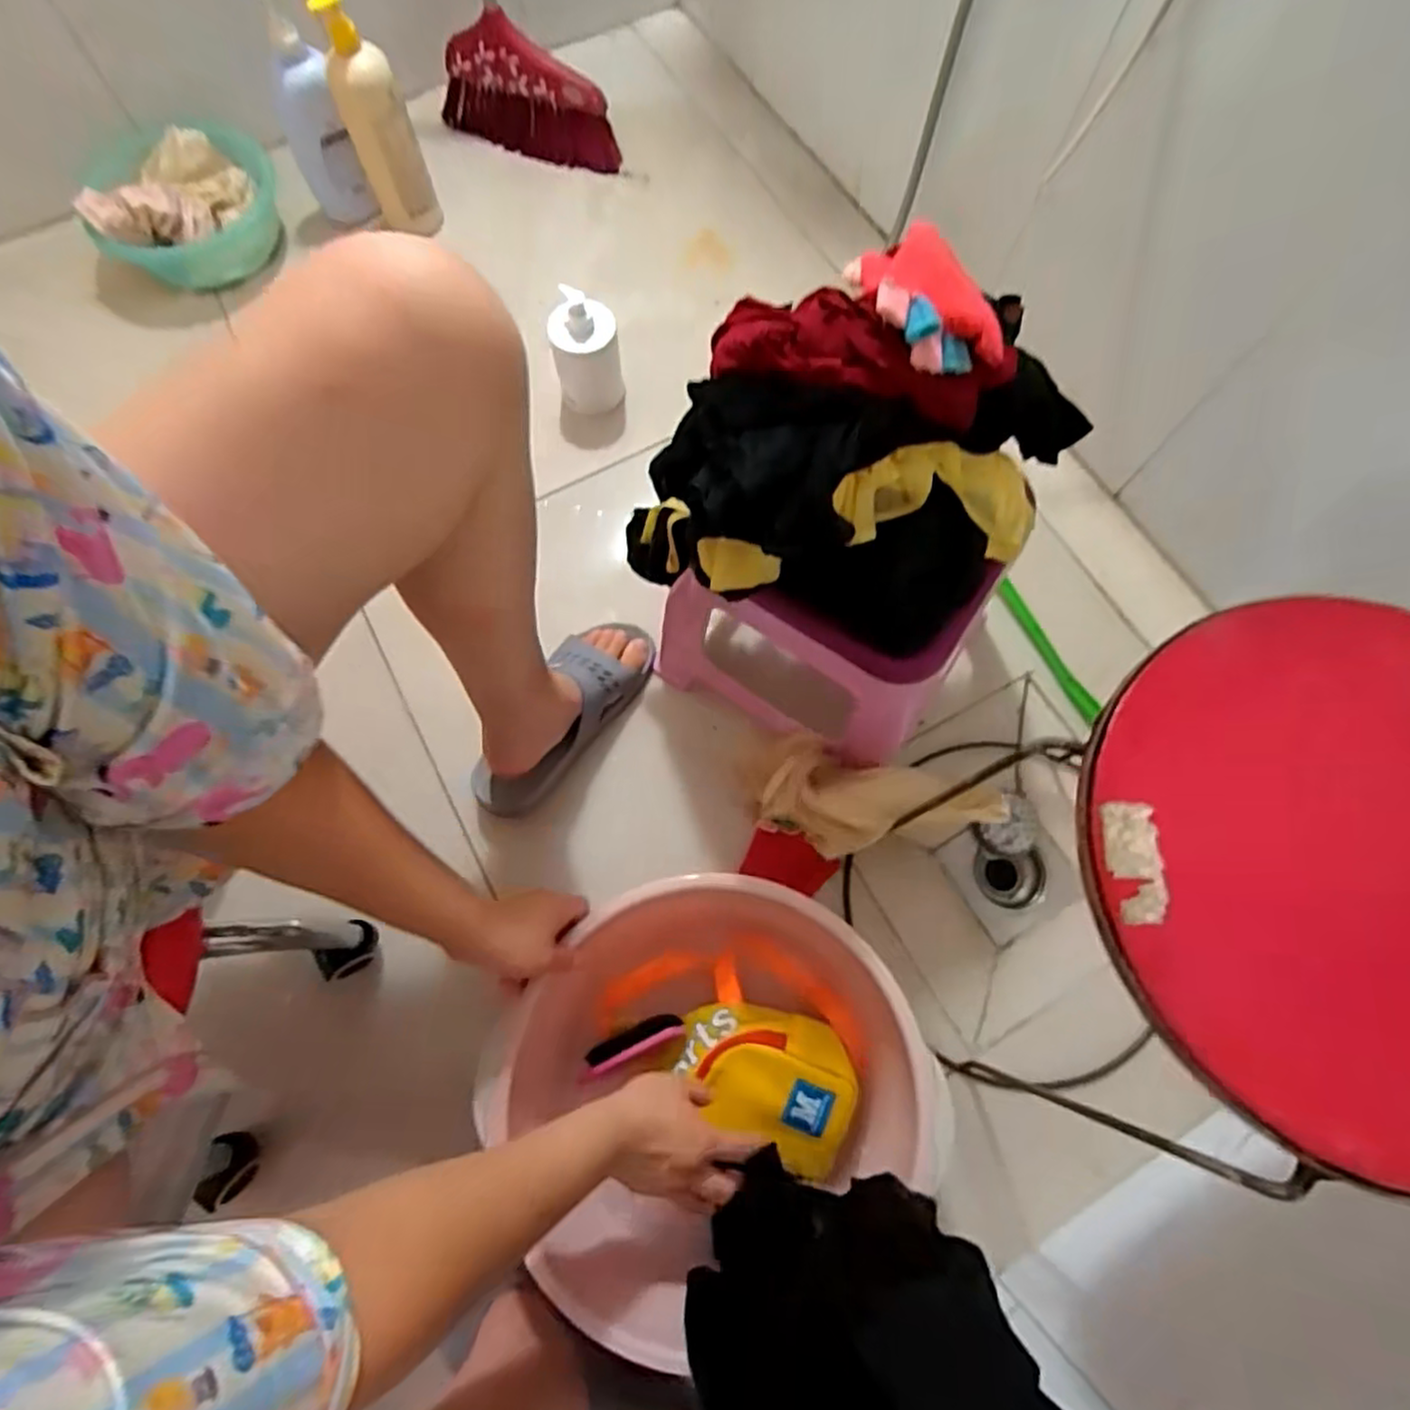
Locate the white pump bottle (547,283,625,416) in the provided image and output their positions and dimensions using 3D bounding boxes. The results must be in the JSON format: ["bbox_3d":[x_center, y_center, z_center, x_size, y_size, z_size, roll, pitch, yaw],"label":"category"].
[{"bbox_3d":[-0.152,-0.443,0.918,0.086,0.142,0.072,-4,72,-2],"label":"white pump bottle"}]

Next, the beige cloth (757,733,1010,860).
[{"bbox_3d":[0.162,0.088,0.689,0.230,0.073,0.107,2,68,23],"label":"beige cloth"}]

